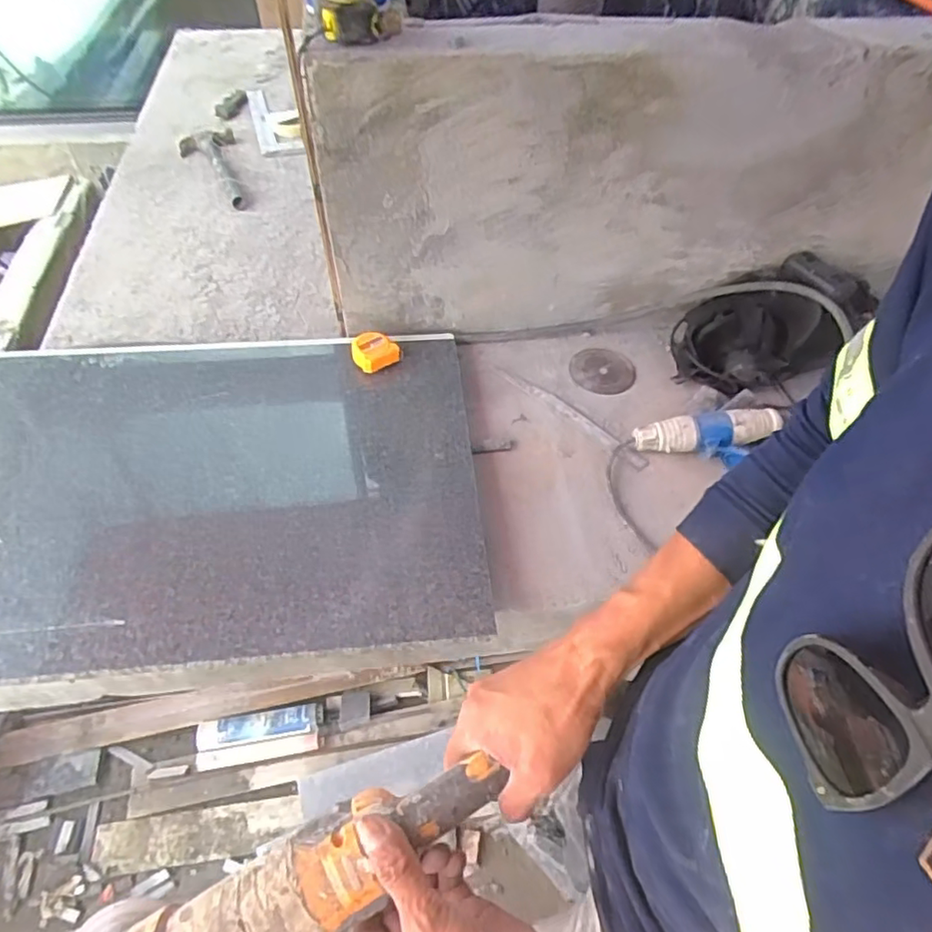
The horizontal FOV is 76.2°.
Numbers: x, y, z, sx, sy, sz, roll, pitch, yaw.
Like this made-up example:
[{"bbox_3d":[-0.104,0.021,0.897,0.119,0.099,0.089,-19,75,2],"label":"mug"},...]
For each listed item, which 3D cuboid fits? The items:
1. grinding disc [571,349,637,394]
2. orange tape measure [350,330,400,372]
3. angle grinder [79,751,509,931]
[{"bbox_3d":[0.214,-0.150,0.932,0.101,0.011,0.100,1,52,-1],"label":"grinding disc"},{"bbox_3d":[-0.133,-0.169,0.870,0.063,0.029,0.055,-20,55,-17],"label":"orange tape measure"},{"bbox_3d":[-0.123,0.277,0.378,0.315,0.068,0.097,-28,56,-4],"label":"angle grinder"}]

